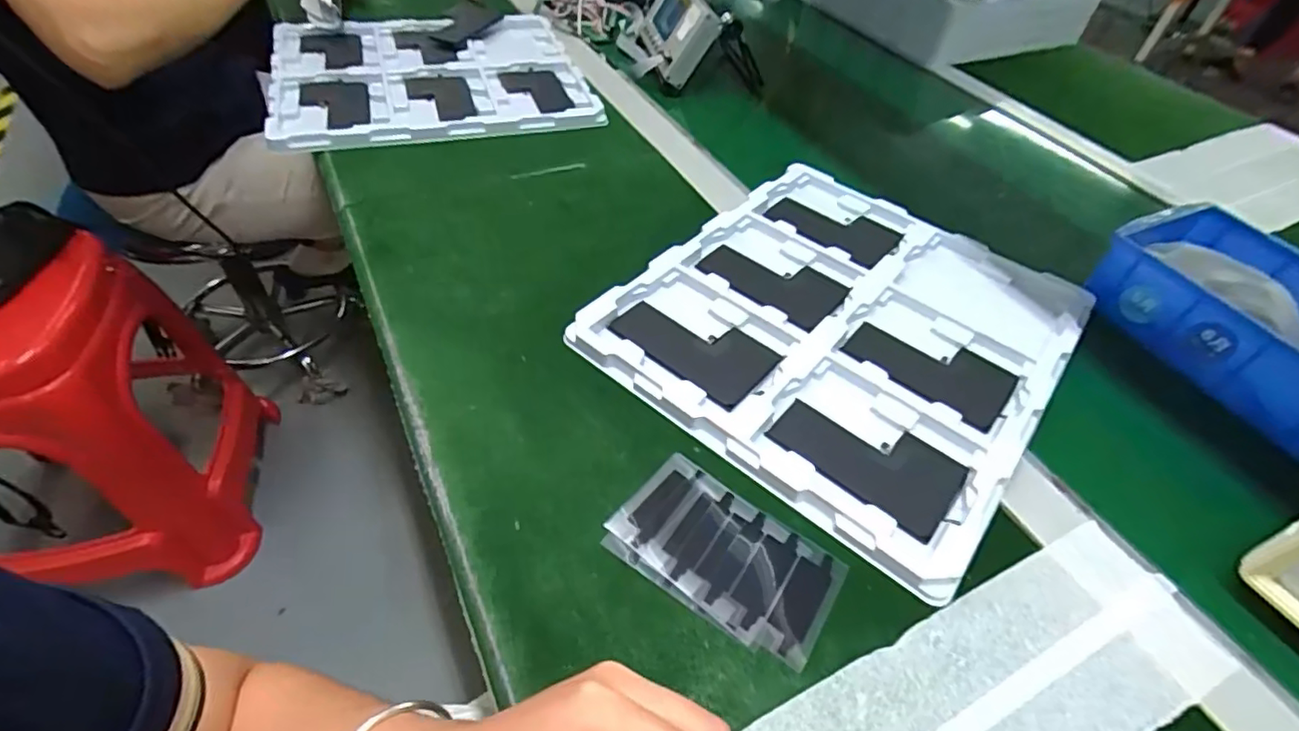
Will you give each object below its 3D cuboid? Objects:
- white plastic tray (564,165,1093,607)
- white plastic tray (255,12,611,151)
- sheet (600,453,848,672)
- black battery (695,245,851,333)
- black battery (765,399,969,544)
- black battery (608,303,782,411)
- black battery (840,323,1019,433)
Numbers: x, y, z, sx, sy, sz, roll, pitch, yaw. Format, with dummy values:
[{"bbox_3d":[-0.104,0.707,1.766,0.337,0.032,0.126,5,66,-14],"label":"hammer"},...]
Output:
[{"bbox_3d":[0.147,-0.034,0.443,0.280,0.017,0.312,34,54,24],"label":"white plastic tray"},{"bbox_3d":[-0.246,-0.339,0.678,0.326,0.035,0.300,-15,51,-17],"label":"white plastic tray"},{"bbox_3d":[0.041,0.101,0.321,0.118,0.006,0.068,29,52,20],"label":"sheet"},{"bbox_3d":[0.099,-0.069,0.472,0.111,0.008,0.066,36,55,25],"label":"black battery"},{"bbox_3d":[0.133,0.055,0.366,0.108,0.005,0.066,32,53,23],"label":"black battery"},{"bbox_3d":[0.032,-0.017,0.420,0.110,0.004,0.067,32,53,22],"label":"black battery"},{"bbox_3d":[0.198,0.000,0.421,0.108,0.006,0.066,31,53,22],"label":"black battery"}]

